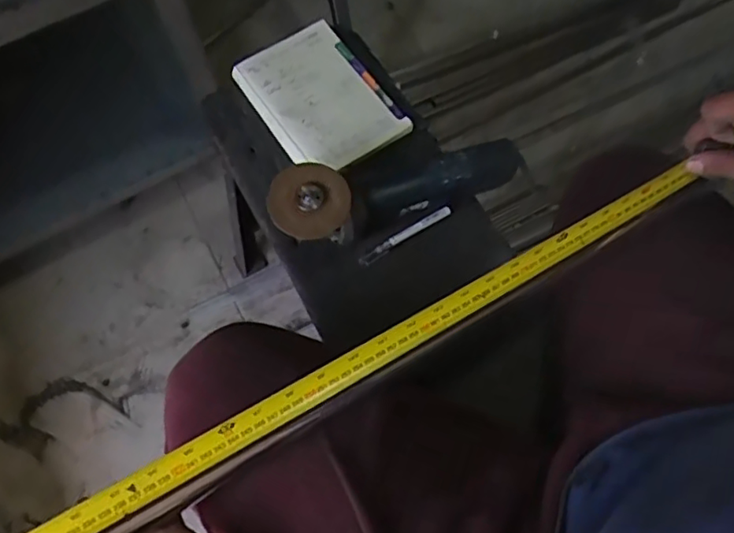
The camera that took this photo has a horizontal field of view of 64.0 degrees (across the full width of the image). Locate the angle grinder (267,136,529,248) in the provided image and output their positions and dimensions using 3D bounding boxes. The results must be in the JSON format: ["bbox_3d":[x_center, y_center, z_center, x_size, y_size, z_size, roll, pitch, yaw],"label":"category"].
[{"bbox_3d":[0.037,-0.102,0.683,0.301,0.081,0.083,-22,71,-8],"label":"angle grinder"}]

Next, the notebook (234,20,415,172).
[{"bbox_3d":[-0.059,-0.220,0.766,0.152,0.027,0.205,-34,73,-12],"label":"notebook"}]

